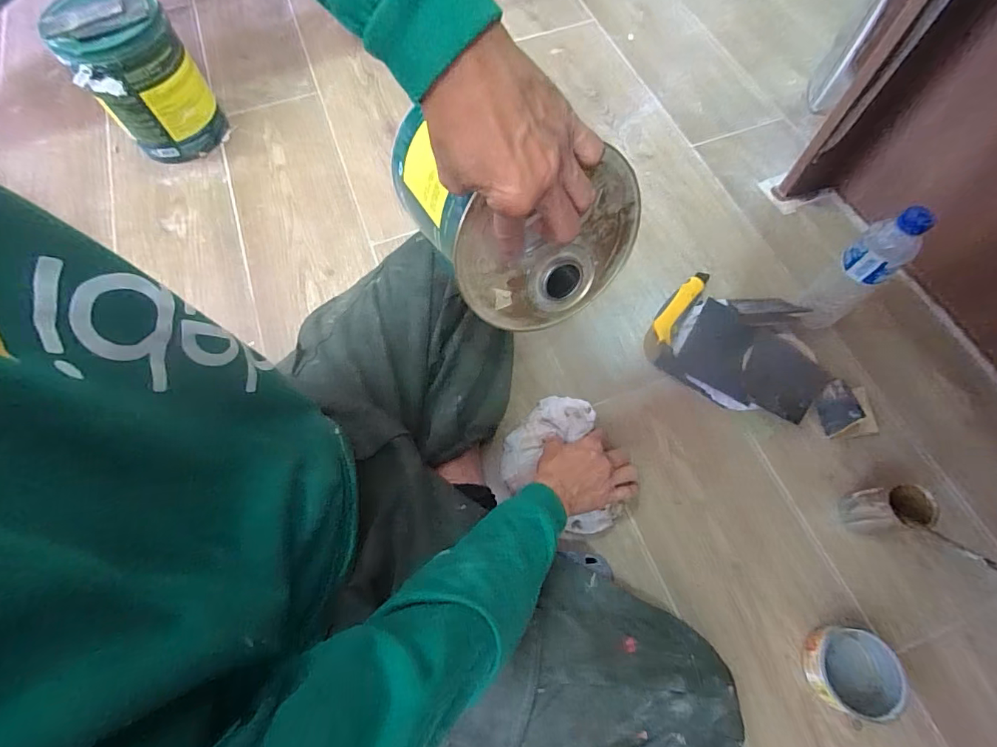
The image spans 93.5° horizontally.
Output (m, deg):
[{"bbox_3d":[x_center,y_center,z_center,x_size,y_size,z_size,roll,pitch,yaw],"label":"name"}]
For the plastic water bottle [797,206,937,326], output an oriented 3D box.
[{"bbox_3d":[0.464,-0.124,0.626,0.058,0.213,0.069,8,68,5],"label":"plastic water bottle"}]

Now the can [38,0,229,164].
[{"bbox_3d":[-0.596,-0.492,0.801,0.162,0.230,0.137,-34,71,-12],"label":"can"}]

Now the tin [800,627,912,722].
[{"bbox_3d":[0.384,0.323,0.510,0.087,0.042,0.084,0,67,1],"label":"tin"}]

